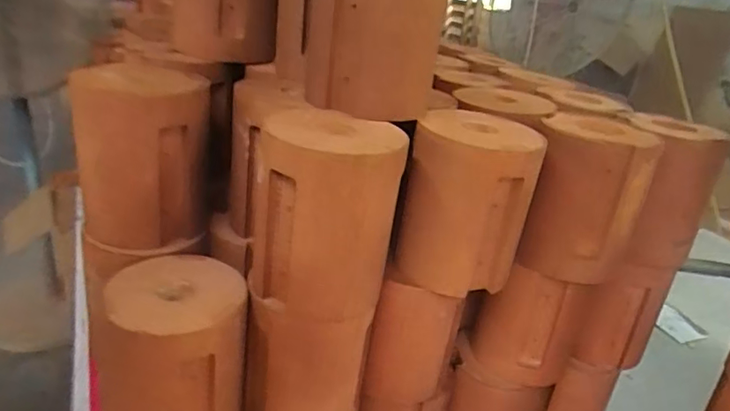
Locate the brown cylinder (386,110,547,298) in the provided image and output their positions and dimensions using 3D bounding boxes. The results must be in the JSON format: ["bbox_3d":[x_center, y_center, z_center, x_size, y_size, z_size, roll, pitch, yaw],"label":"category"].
[{"bbox_3d":[0.069,-0.005,0.356,0.075,0.101,0.080,14,25,16],"label":"brown cylinder"}]

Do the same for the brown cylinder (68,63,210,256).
[{"bbox_3d":[-0.143,-0.032,0.350,0.079,0.101,0.073,-5,27,-24],"label":"brown cylinder"}]

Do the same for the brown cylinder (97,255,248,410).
[{"bbox_3d":[-0.113,0.091,0.327,0.077,0.094,0.074,1,25,-13],"label":"brown cylinder"}]

